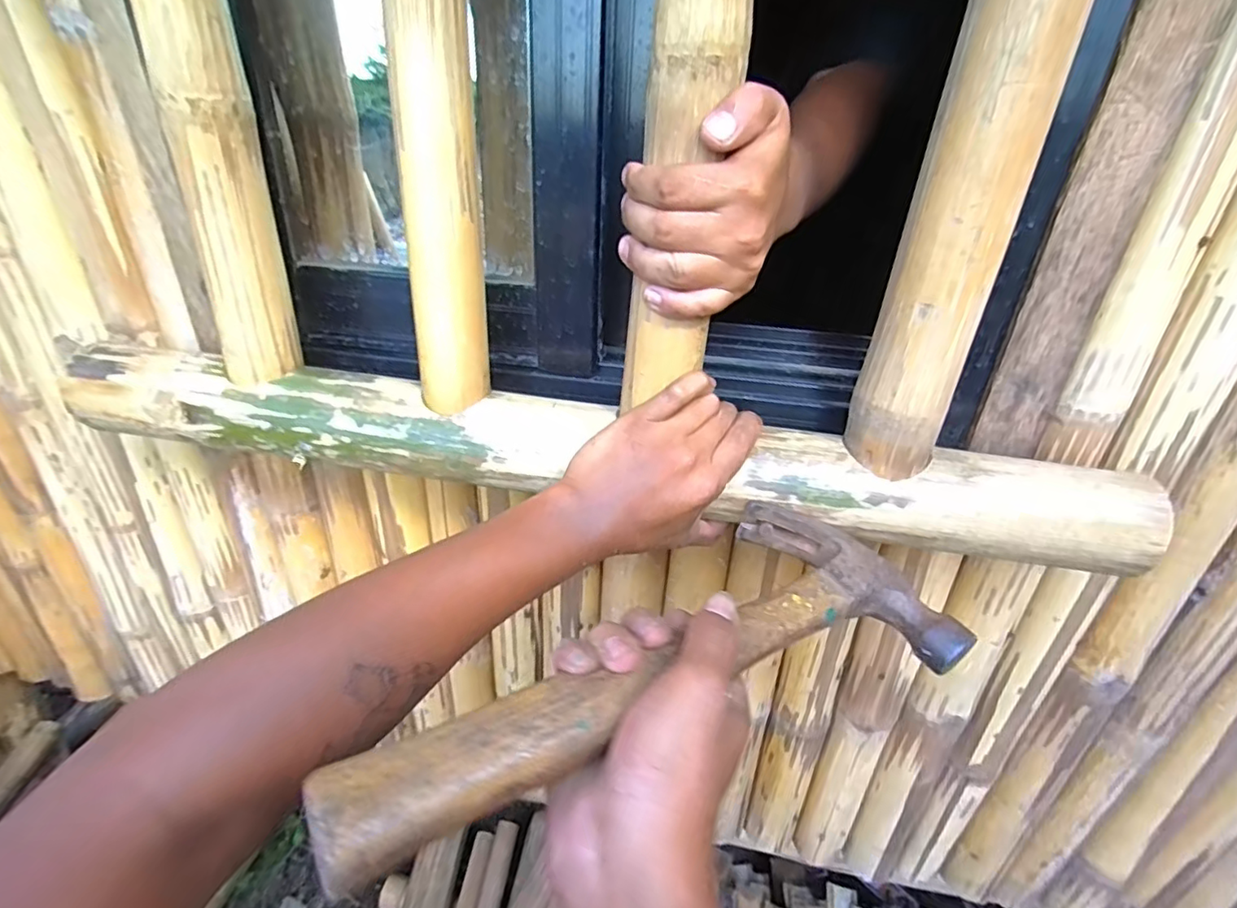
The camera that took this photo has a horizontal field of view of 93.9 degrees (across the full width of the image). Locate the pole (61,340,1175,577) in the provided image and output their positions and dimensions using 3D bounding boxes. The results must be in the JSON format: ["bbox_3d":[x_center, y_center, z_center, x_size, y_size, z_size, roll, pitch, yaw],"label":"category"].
[{"bbox_3d":[-0.047,-0.004,0.411,0.768,0.057,0.050,8,30,8],"label":"pole"}]

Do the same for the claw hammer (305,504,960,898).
[{"bbox_3d":[0.035,0.094,0.265,0.313,0.030,0.131,-11,32,-39],"label":"claw hammer"}]

